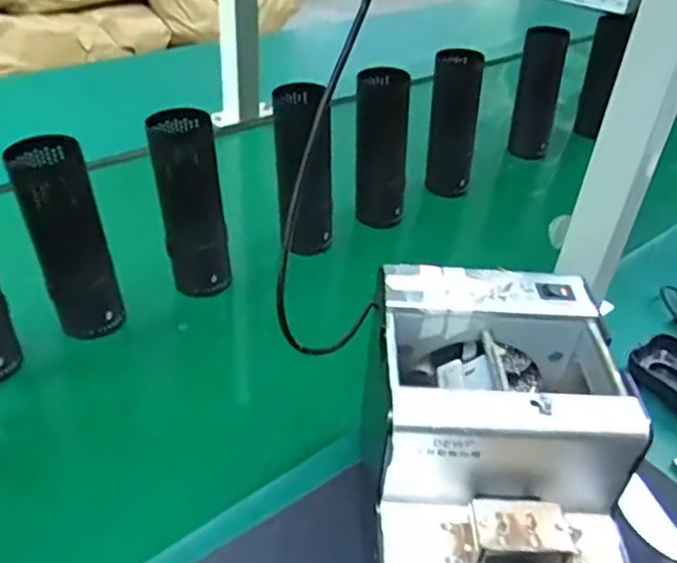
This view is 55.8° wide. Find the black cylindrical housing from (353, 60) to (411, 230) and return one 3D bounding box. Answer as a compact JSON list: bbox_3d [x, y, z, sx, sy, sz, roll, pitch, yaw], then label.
[{"bbox_3d":[0.047,-0.145,0.688,0.061,0.153,0.064,7,39,5],"label":"black cylindrical housing"}]

